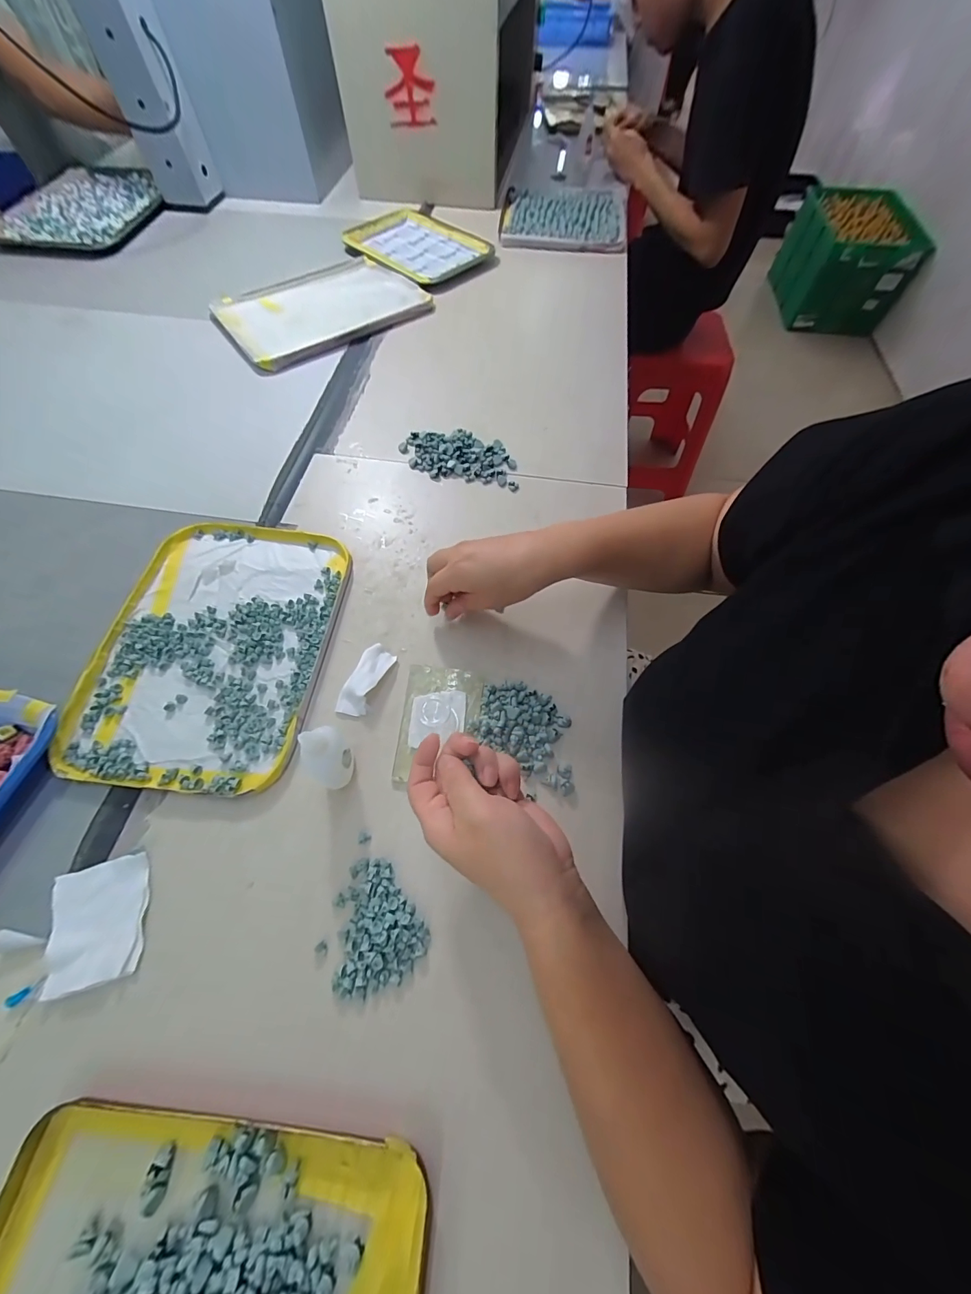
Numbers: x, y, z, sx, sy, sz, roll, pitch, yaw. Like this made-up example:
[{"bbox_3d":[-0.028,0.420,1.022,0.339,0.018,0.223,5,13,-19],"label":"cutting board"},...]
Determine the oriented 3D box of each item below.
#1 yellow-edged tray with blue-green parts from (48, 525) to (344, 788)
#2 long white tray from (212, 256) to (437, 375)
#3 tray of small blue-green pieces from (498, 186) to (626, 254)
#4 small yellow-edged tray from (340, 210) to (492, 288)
[{"bbox_3d":[-0.259,-0.007,0.405,0.206,0.011,0.273,6,63,2],"label":"yellow-edged tray with blue-green parts"},{"bbox_3d":[-0.268,-0.551,0.671,0.308,0.015,0.219,-36,70,-19],"label":"long white tray"},{"bbox_3d":[0.156,-0.858,0.828,0.242,0.016,0.262,6,63,0],"label":"tray of small blue-green pieces"},{"bbox_3d":[-0.129,-0.743,0.769,0.255,0.015,0.187,40,67,16],"label":"small yellow-edged tray"}]

